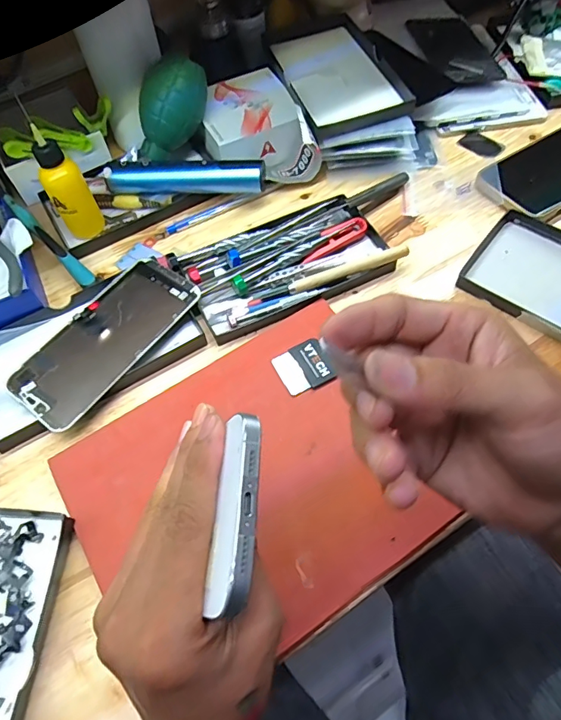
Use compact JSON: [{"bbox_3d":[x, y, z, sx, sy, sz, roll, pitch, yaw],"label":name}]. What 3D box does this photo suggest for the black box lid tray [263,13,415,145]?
[{"bbox_3d":[0.052,-0.309,0.507,0.104,0.019,0.190,-20,62,-1],"label":"black box lid tray"}]

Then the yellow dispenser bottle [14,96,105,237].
[{"bbox_3d":[-0.192,-0.160,0.420,0.035,0.117,0.029,-25,61,-10],"label":"yellow dispenser bottle"}]

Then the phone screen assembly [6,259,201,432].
[{"bbox_3d":[-0.140,-0.019,0.384,0.073,0.005,0.155,33,68,21],"label":"phone screen assembly"}]

